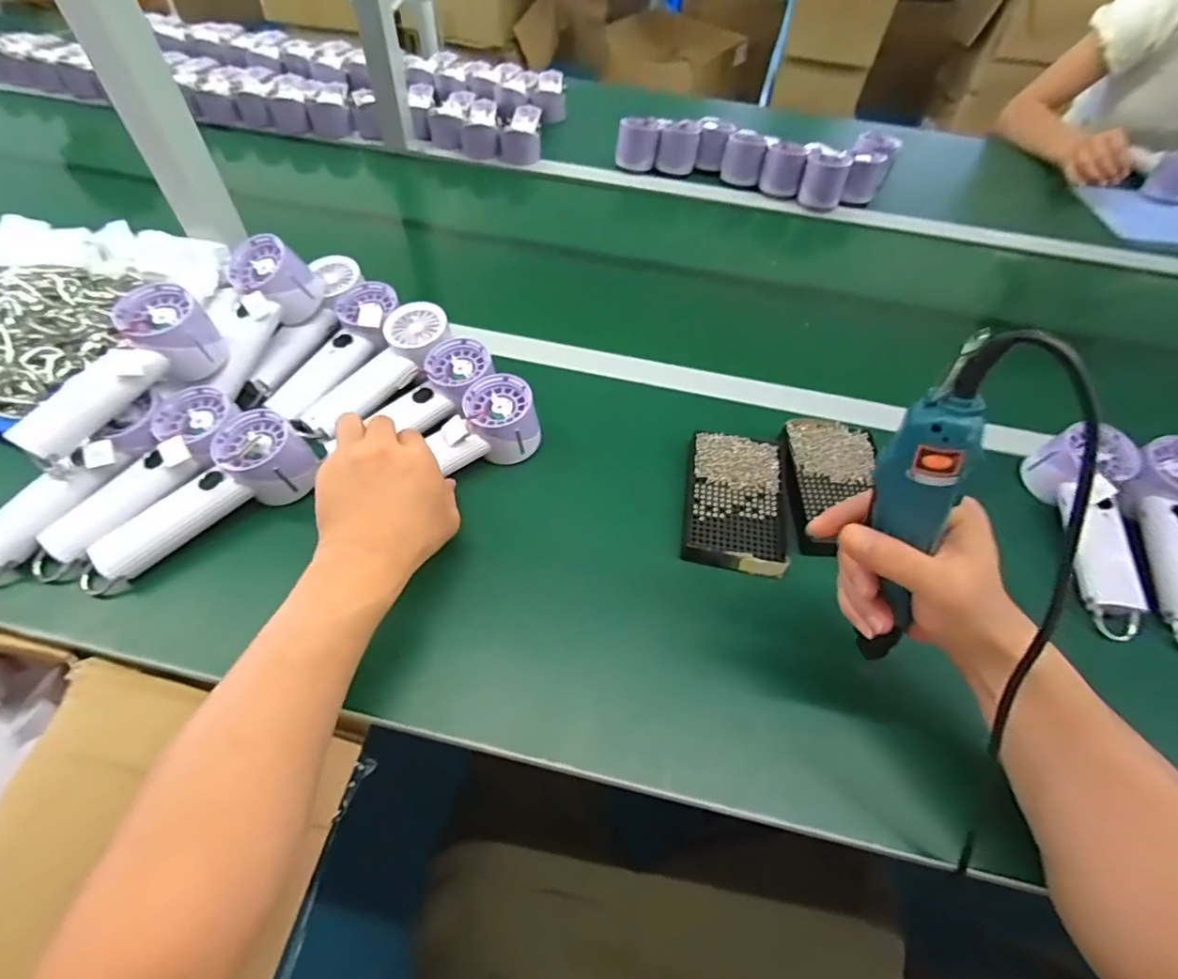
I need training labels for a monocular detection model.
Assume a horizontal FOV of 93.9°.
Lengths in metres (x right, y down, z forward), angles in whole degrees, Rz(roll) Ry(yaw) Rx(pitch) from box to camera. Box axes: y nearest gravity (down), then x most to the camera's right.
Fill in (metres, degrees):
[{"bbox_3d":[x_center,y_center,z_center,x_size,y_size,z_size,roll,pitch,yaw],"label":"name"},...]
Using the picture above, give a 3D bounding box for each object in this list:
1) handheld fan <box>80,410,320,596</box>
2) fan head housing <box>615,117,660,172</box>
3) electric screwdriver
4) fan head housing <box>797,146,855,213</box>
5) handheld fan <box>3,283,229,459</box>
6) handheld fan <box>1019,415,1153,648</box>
[{"bbox_3d":[-0.329,0.005,0.459,0.187,0.057,0.069,-30,62,-23],"label":"handheld fan"},{"bbox_3d":[0.078,-0.562,0.907,0.066,0.069,0.067,5,54,0],"label":"fan head housing"},{"bbox_3d":[0.189,0.026,0.325,0.027,0.235,0.036,-22,39,-18],"label":"electric screwdriver"},{"bbox_3d":[0.366,-0.482,0.859,0.068,0.065,0.072,22,56,11],"label":"fan head housing"},{"bbox_3d":[-0.402,-0.100,0.470,0.057,0.068,0.173,30,58,17],"label":"handheld fan"},{"bbox_3d":[0.458,0.034,0.495,0.065,0.063,0.196,6,68,1],"label":"handheld fan"}]

